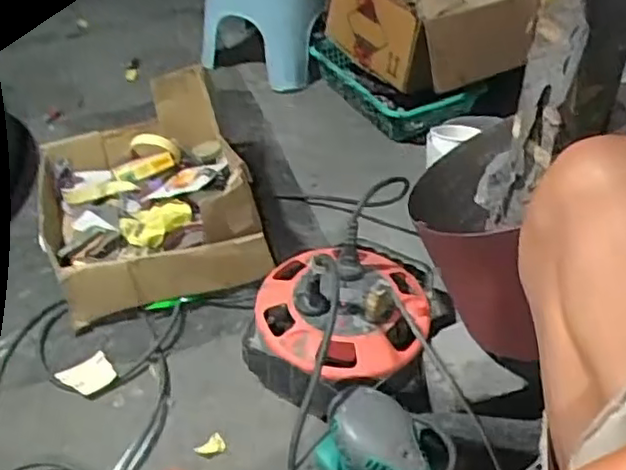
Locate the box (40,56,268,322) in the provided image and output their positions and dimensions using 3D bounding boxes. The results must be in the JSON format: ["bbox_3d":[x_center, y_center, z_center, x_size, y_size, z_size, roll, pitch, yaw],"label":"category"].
[{"bbox_3d":[-0.249,-0.066,0.953,0.277,0.156,0.371,-14,43,-14],"label":"box"}]

